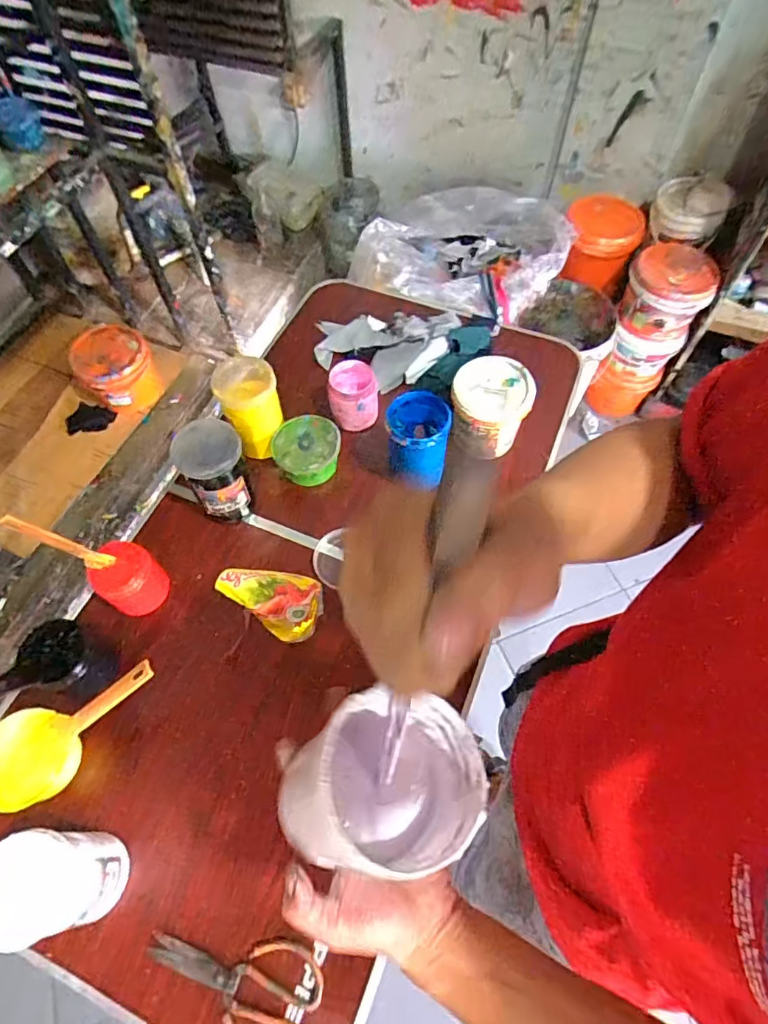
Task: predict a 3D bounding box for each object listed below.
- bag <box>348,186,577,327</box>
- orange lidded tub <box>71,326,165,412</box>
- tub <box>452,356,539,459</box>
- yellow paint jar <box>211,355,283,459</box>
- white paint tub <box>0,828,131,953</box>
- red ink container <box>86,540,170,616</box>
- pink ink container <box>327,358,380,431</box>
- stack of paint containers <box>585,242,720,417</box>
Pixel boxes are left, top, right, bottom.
[{"bbox_3d":[0.206,-0.741,1.572,0.615,0.237,0.366,4,61,3],"label":"bag"},{"bbox_3d":[-0.824,-0.442,1.662,0.210,0.192,0.216,0,61,1],"label":"orange lidded tub"},{"bbox_3d":[0.175,-0.169,0.908,0.121,0.141,0.116,0,61,1],"label":"tub"},{"bbox_3d":[-0.220,-0.176,0.901,0.094,0.143,0.094,0,61,1],"label":"yellow paint jar"},{"bbox_3d":[-0.353,0.397,0.576,0.087,0.152,0.094,0,61,1],"label":"white paint tub"},{"bbox_3d":[-0.361,0.095,0.763,0.084,0.075,0.080,0,61,1],"label":"red ink container"},{"bbox_3d":[-0.054,-0.206,0.950,0.087,0.073,0.092,0,61,0],"label":"pink ink container"},{"bbox_3d":[0.775,-0.518,1.619,0.220,0.490,0.224,25,65,14],"label":"stack of paint containers"}]

